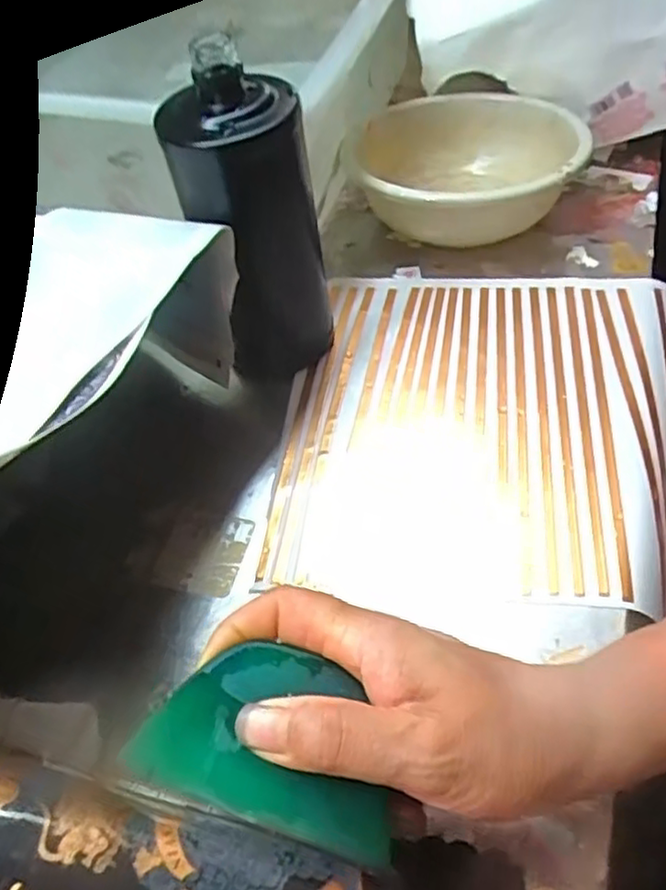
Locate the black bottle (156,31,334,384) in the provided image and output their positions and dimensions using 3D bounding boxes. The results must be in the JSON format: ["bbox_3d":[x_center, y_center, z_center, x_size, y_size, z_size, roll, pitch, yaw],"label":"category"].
[{"bbox_3d":[-0.044,-0.126,0.415,0.063,0.196,0.077,35,61,28],"label":"black bottle"}]

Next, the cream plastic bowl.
[{"bbox_3d":[0.111,-0.236,0.583,0.188,0.070,0.197,24,56,21],"label":"cream plastic bowl"}]

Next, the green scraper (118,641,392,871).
[{"bbox_3d":[-0.017,0.095,0.225,0.083,0.004,0.054,17,48,9],"label":"green scraper"}]

